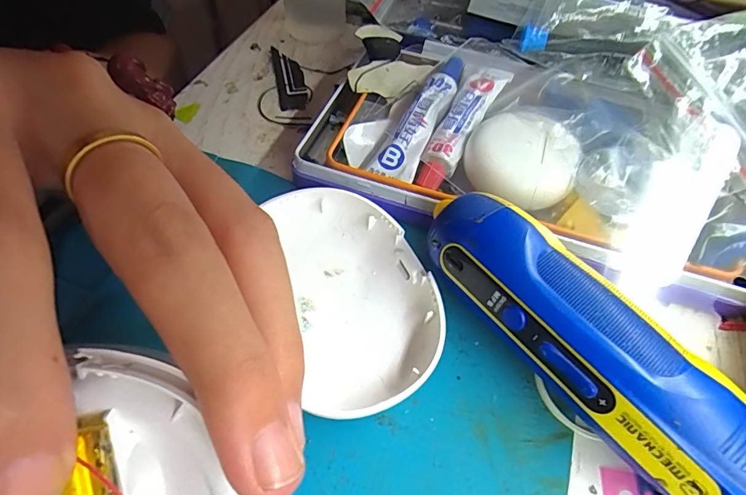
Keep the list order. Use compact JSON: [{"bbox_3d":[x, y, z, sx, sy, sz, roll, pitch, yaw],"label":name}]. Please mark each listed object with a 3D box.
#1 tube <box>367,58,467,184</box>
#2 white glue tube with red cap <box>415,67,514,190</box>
[{"bbox_3d":[0.023,-0.063,0.204,0.021,0.008,0.077,24,68,13],"label":"tube"},{"bbox_3d":[0.040,-0.056,0.201,0.016,0.012,0.079,25,57,14],"label":"white glue tube with red cap"}]

